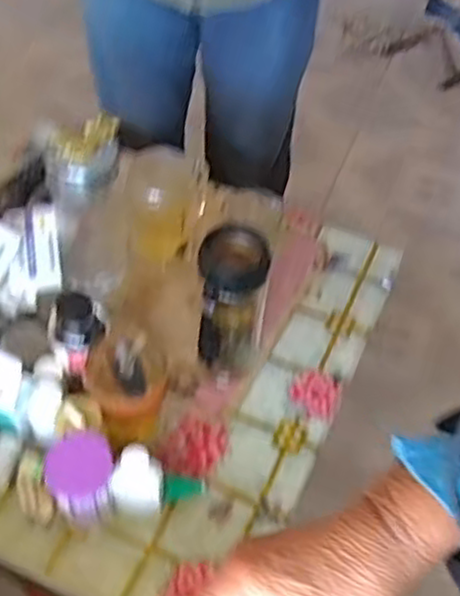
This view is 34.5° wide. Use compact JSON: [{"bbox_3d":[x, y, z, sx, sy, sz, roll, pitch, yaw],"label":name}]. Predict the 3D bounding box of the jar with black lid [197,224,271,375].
[{"bbox_3d":[-0.001,0.015,0.822,0.072,0.187,0.085,6,53,-1],"label":"jar with black lid"}]

